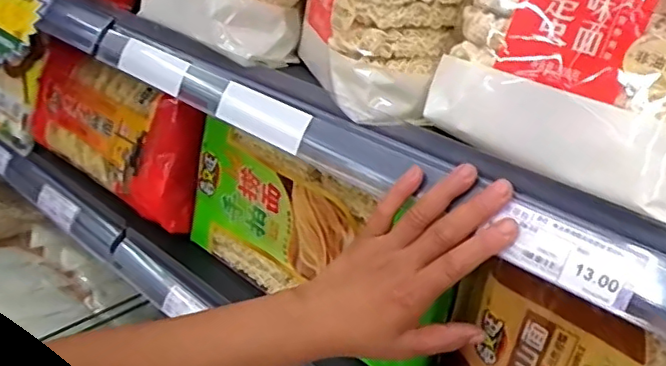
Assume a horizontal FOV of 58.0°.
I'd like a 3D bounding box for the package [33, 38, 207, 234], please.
[{"bbox_3d":[-0.299,-0.072,0.808,0.343,0.158,0.049,27,32,33],"label":"package"}]

